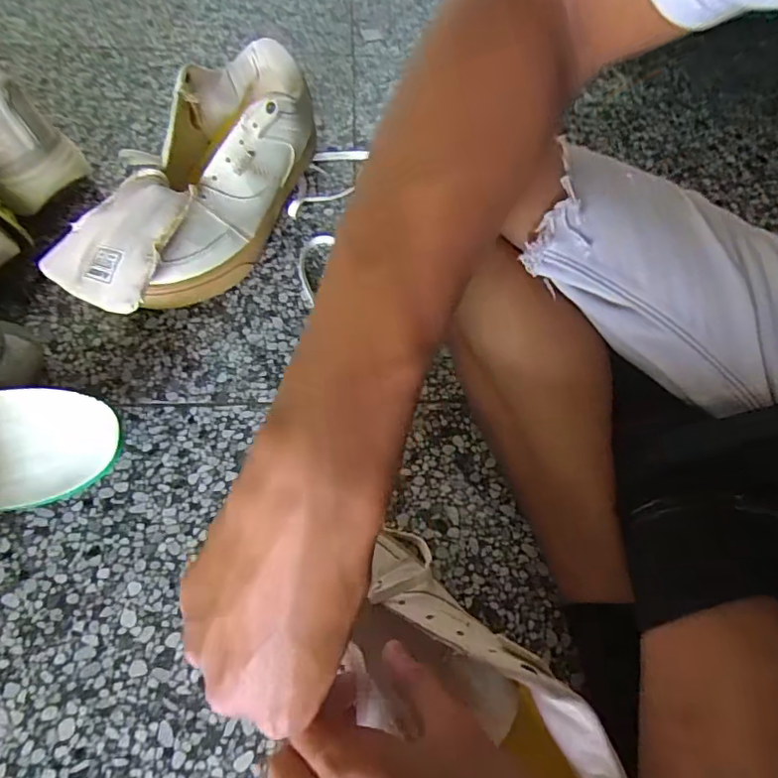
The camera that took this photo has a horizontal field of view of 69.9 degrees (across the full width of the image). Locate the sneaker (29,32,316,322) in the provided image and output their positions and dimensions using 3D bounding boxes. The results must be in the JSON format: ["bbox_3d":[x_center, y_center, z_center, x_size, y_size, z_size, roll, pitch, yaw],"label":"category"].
[{"bbox_3d":[-0.163,-0.185,0.509,0.109,0.106,0.303,24,63,9],"label":"sneaker"}]

